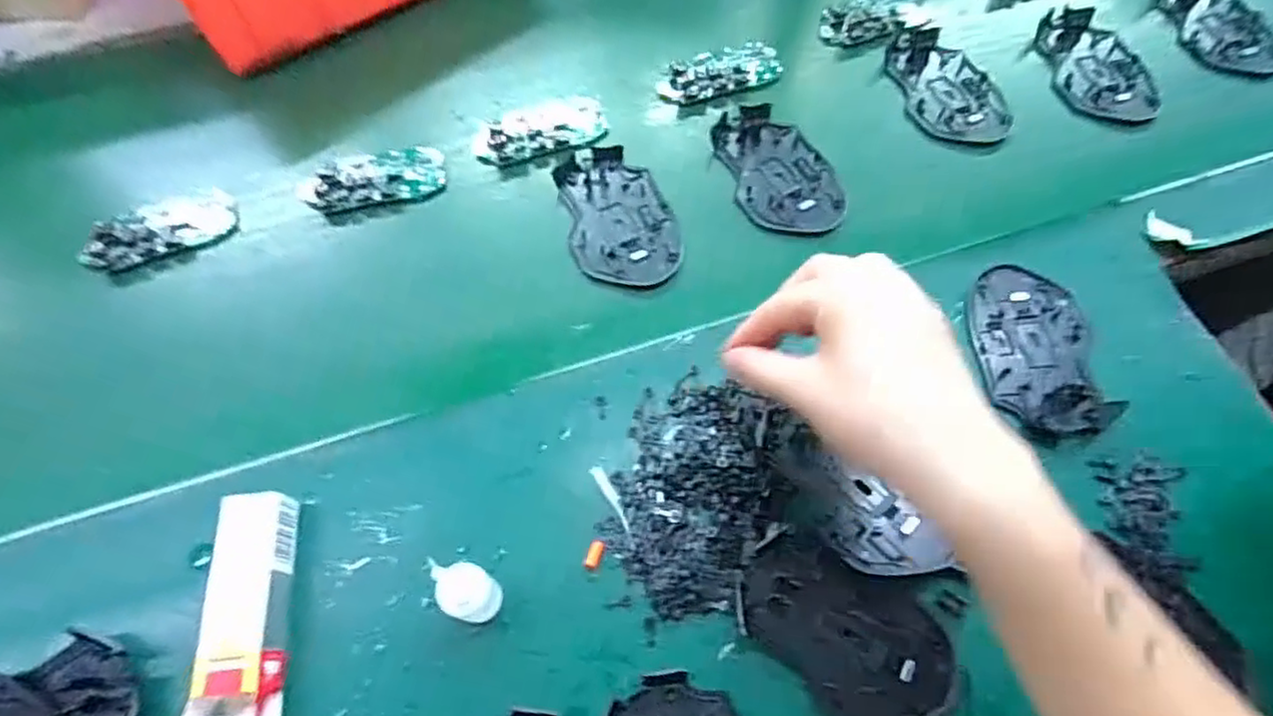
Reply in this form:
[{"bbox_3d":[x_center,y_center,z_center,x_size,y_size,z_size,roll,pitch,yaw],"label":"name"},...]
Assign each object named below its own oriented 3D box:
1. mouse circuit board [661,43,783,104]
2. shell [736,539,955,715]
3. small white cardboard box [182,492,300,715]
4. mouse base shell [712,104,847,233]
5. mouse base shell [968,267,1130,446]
[{"bbox_3d":[0.066,-0.224,0.527,0.096,0.011,0.041,-22,66,-11],"label":"mouse circuit board"},{"bbox_3d":[0.107,0.139,0.343,0.111,0.013,0.068,38,70,17],"label":"shell"},{"bbox_3d":[-0.194,0.132,0.337,0.031,0.035,0.122,-4,64,-2],"label":"small white cardboard box"},{"bbox_3d":[0.102,-0.138,0.486,0.071,0.010,0.116,-15,65,-7],"label":"mouse base shell"},{"bbox_3d":[0.247,-0.006,0.415,0.069,0.008,0.116,-5,64,-2],"label":"mouse base shell"}]

